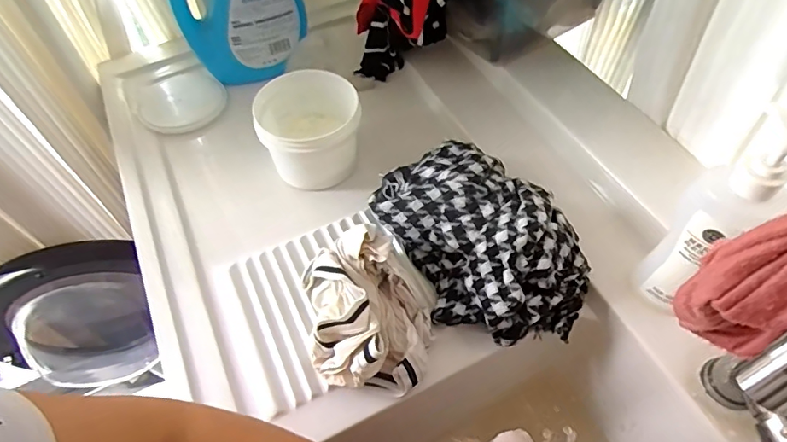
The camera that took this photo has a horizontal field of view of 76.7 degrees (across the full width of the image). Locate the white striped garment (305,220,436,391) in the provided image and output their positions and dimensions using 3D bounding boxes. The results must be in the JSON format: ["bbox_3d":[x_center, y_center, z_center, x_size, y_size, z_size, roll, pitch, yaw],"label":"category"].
[{"bbox_3d":[-0.027,0.083,0.482,0.119,0.078,0.151,-13,55,-3],"label":"white striped garment"}]

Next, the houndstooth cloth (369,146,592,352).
[{"bbox_3d":[0.087,0.011,0.527,0.161,0.080,0.239,-25,57,-12],"label":"houndstooth cloth"}]

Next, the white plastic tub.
[{"bbox_3d":[-0.104,-0.106,0.636,0.119,0.114,0.122,-3,55,4],"label":"white plastic tub"}]

